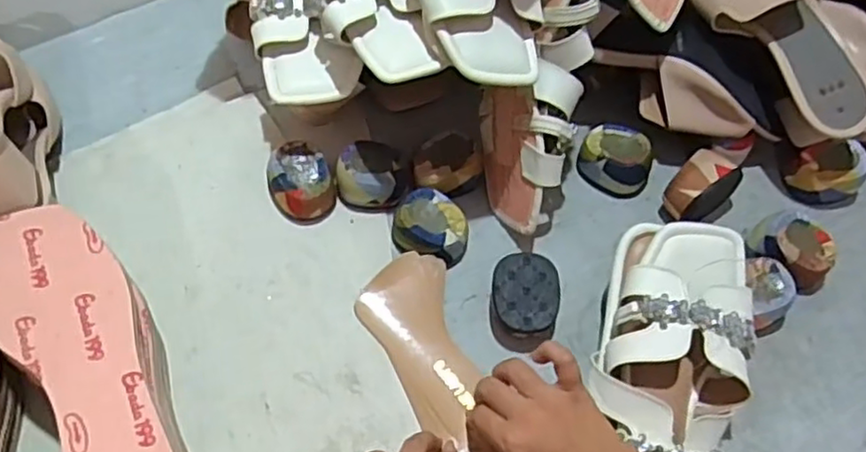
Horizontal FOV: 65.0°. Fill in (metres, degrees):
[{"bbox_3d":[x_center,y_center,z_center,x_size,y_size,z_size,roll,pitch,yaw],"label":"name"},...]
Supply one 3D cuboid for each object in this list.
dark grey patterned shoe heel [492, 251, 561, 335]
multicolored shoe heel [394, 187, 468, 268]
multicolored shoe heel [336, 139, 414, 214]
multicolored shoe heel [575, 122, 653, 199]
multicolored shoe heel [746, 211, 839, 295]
[{"bbox_3d":[0.070,0.055,0.525,0.049,0.037,0.060,1,62,-2],"label":"dark grey patterned shoe heel"},{"bbox_3d":[-0.002,-0.001,0.551,0.062,0.034,0.051,18,63,7],"label":"multicolored shoe heel"},{"bbox_3d":[-0.050,-0.043,0.572,0.062,0.035,0.049,-7,63,-6],"label":"multicolored shoe heel"},{"bbox_3d":[0.157,-0.058,0.589,0.063,0.040,0.050,29,65,13],"label":"multicolored shoe heel"},{"bbox_3d":[0.289,0.023,0.549,0.056,0.039,0.067,-40,70,-20],"label":"multicolored shoe heel"}]

